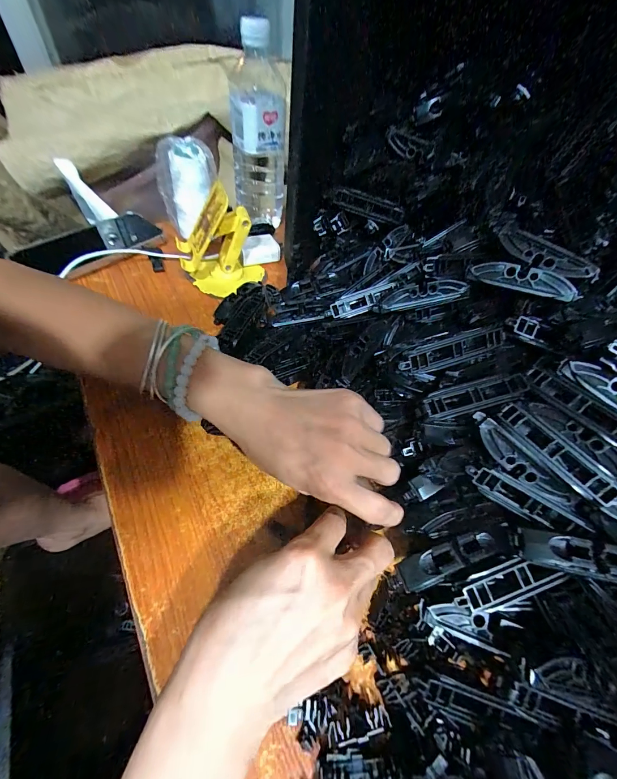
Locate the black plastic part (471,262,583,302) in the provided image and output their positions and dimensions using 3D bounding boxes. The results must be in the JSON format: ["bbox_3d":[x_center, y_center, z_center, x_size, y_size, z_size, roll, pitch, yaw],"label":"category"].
[{"bbox_3d":[0.167,-0.087,0.253,0.072,0.019,0.007,25,13,22],"label":"black plastic part"}]

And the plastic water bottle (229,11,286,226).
[{"bbox_3d":[-0.064,-0.323,0.433,0.078,0.212,0.070,-6,53,-12],"label":"plastic water bottle"}]

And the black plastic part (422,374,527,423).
[{"bbox_3d":[0.116,0.005,0.224,0.078,0.015,0.018,-8,54,-13],"label":"black plastic part"}]

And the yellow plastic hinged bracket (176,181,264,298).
[{"bbox_3d":[-0.102,-0.169,0.376,0.099,0.094,0.078,-7,53,-13],"label":"yellow plastic hinged bracket"}]

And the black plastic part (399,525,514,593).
[{"bbox_3d":[0.090,0.102,0.196,0.069,0.013,0.017,-11,55,-16],"label":"black plastic part"}]

